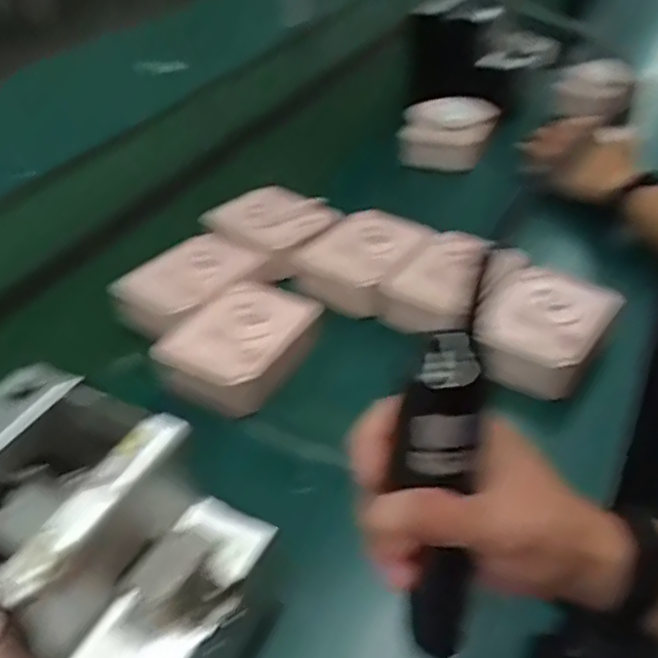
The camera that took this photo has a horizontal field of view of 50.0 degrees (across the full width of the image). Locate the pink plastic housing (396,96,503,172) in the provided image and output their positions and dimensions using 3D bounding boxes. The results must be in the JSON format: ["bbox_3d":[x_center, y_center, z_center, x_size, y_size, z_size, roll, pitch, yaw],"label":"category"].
[{"bbox_3d":[0.172,-0.276,1.001,0.126,0.065,0.111,7,39,15],"label":"pink plastic housing"}]

